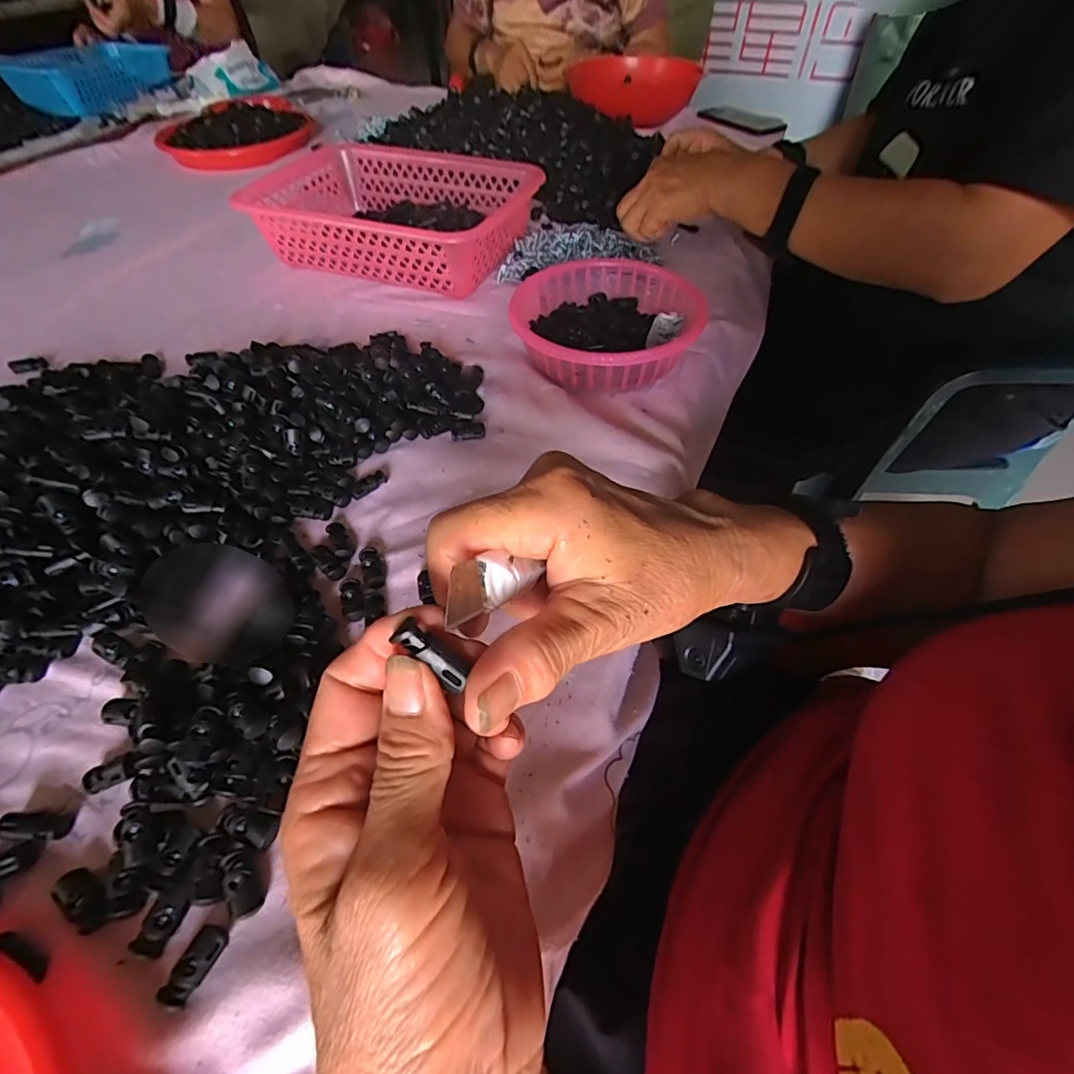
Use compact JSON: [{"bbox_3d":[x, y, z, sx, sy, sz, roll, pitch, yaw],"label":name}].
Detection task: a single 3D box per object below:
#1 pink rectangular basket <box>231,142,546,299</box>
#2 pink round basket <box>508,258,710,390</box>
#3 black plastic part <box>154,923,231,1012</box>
[{"bbox_3d":[-0.168,-0.373,0.610,0.284,0.077,0.195,17,54,13],"label":"pink rectangular basket"},{"bbox_3d":[0.064,-0.195,0.483,0.163,0.051,0.167,-1,52,1],"label":"pink round basket"},{"bbox_3d":[-0.142,0.177,0.217,0.013,0.007,0.028,24,56,17],"label":"black plastic part"}]

